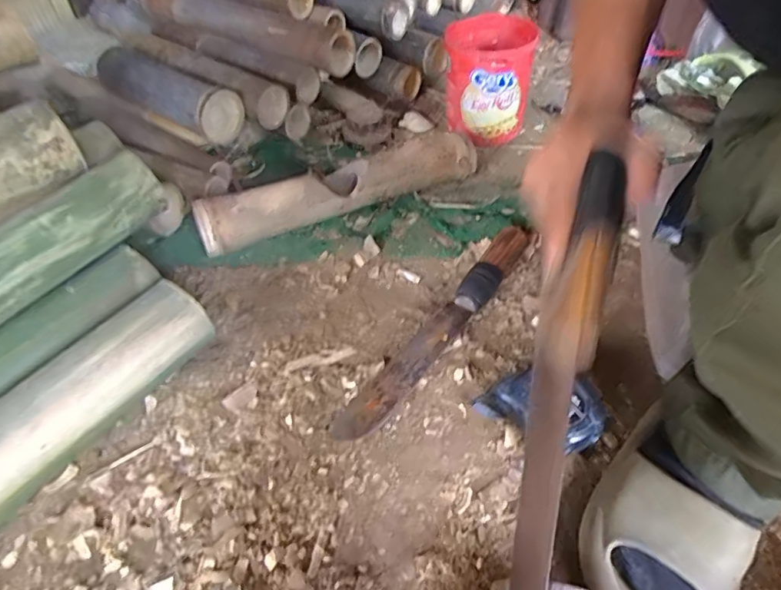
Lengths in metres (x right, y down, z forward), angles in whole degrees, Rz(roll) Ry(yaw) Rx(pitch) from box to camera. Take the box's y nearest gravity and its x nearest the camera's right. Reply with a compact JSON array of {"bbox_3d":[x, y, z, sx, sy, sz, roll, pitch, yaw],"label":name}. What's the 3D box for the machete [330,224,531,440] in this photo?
[{"bbox_3d":[0.060,0.025,0.568,0.042,0.032,0.347,28,53,24],"label":"machete"}]

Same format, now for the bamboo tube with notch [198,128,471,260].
[{"bbox_3d":[-0.063,-0.147,0.697,0.397,0.076,0.067,-23,51,-20],"label":"bamboo tube with notch"}]

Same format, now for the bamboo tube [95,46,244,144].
[{"bbox_3d":[-0.359,-0.311,0.808,0.287,0.081,0.081,27,52,24],"label":"bamboo tube"}]

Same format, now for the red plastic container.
[{"bbox_3d":[0.155,-0.349,0.833,0.129,0.160,0.129,6,47,6],"label":"red plastic container"}]

